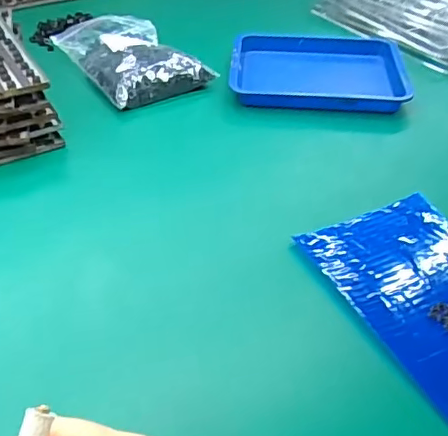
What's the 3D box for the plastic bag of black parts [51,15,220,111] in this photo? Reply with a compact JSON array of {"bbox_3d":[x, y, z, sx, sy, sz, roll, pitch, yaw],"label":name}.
[{"bbox_3d":[-0.122,-0.215,0.718,0.131,0.042,0.205,-23,47,-26],"label":"plastic bag of black parts"}]

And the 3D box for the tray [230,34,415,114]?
[{"bbox_3d":[0.117,-0.193,0.704,0.208,0.033,0.161,2,41,0],"label":"tray"}]

